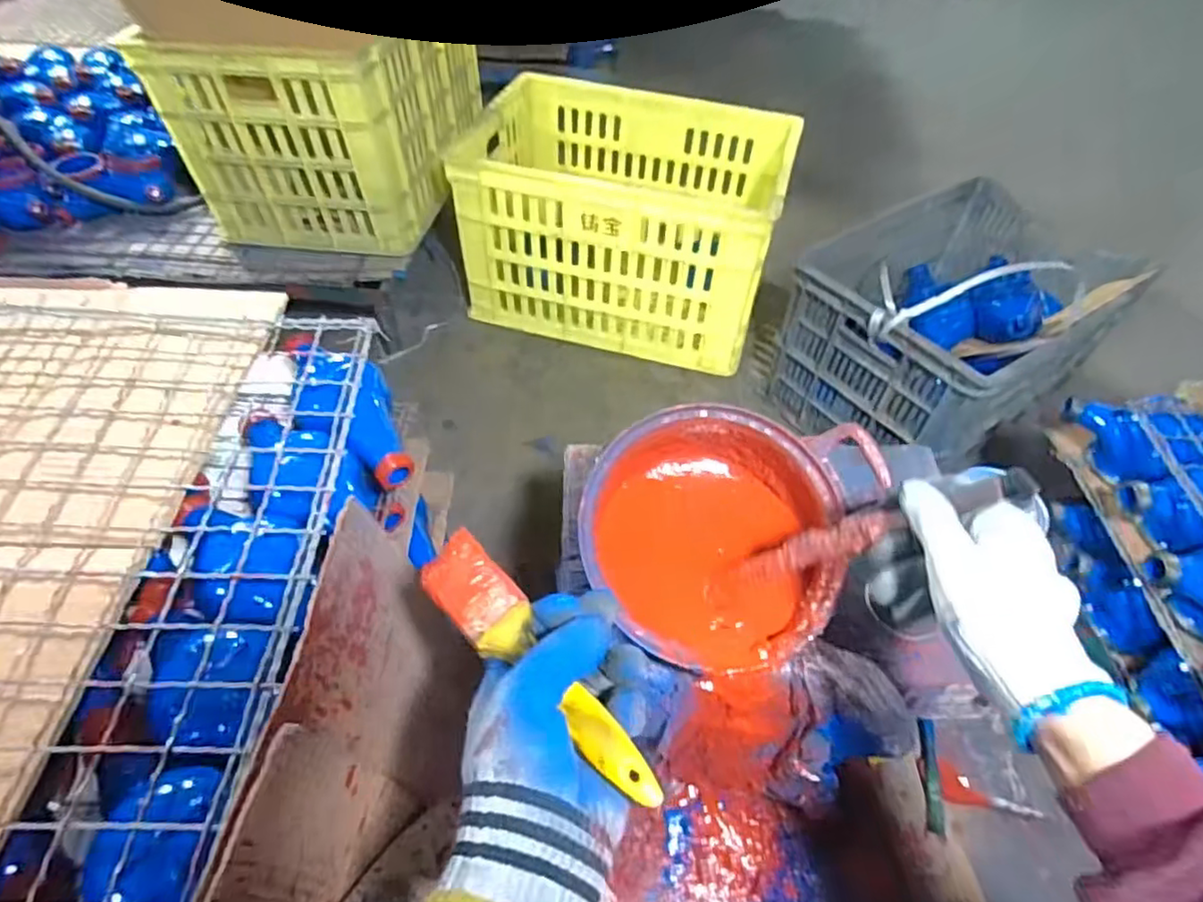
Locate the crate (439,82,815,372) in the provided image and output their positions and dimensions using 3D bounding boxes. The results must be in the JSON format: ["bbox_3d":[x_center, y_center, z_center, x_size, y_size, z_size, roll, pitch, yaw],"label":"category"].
[{"bbox_3d":[0.046,-0.414,1.163,0.520,0.282,0.385,15,51,9],"label":"crate"}]

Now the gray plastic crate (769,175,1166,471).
[{"bbox_3d":[0.543,-0.211,0.996,0.478,0.245,0.308,-29,57,-24],"label":"gray plastic crate"}]

